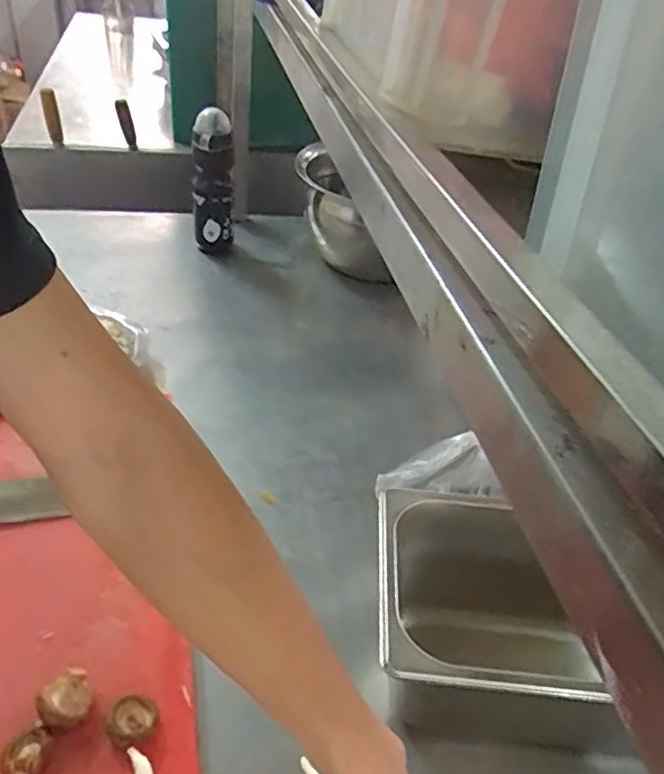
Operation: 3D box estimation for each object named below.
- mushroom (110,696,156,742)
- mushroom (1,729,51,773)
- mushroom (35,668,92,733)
[{"bbox_3d":[-0.152,0.256,0.493,0.030,0.021,0.029,4,39,-4],"label":"mushroom"},{"bbox_3d":[-0.221,0.267,0.466,0.030,0.016,0.035,1,39,-8],"label":"mushroom"},{"bbox_3d":[-0.203,0.244,0.491,0.036,0.031,0.037,-15,44,-25],"label":"mushroom"}]

